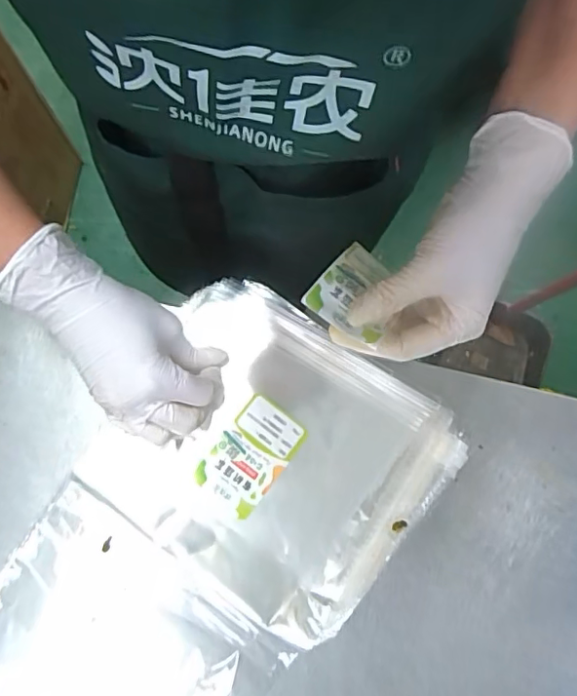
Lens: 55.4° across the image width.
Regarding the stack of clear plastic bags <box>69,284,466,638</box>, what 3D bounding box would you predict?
[{"bbox_3d":[-0.014,0.075,0.399,0.217,0.029,0.198,37,81,5],"label":"stack of clear plastic bags"}]

